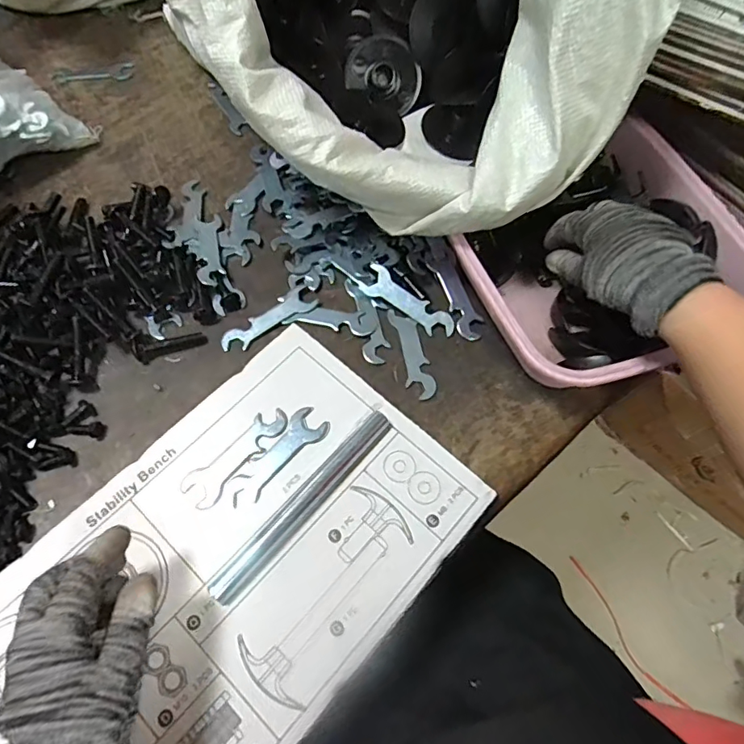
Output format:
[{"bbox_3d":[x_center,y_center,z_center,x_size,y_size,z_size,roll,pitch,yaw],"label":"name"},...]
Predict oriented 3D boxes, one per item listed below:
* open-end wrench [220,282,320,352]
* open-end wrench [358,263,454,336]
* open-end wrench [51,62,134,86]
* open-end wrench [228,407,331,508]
[{"bbox_3d":[-0.093,-0.048,0.461,0.090,0.008,0.028,-31,70,-15],"label":"open-end wrench"},{"bbox_3d":[0.033,-0.062,0.465,0.092,0.005,0.027,36,90,8],"label":"open-end wrench"},{"bbox_3d":[-0.326,-0.350,0.603,0.090,0.004,0.031,-7,64,-6],"label":"open-end wrench"},{"bbox_3d":[-0.073,0.064,0.397,0.029,0.004,0.089,42,70,16],"label":"open-end wrench"}]

